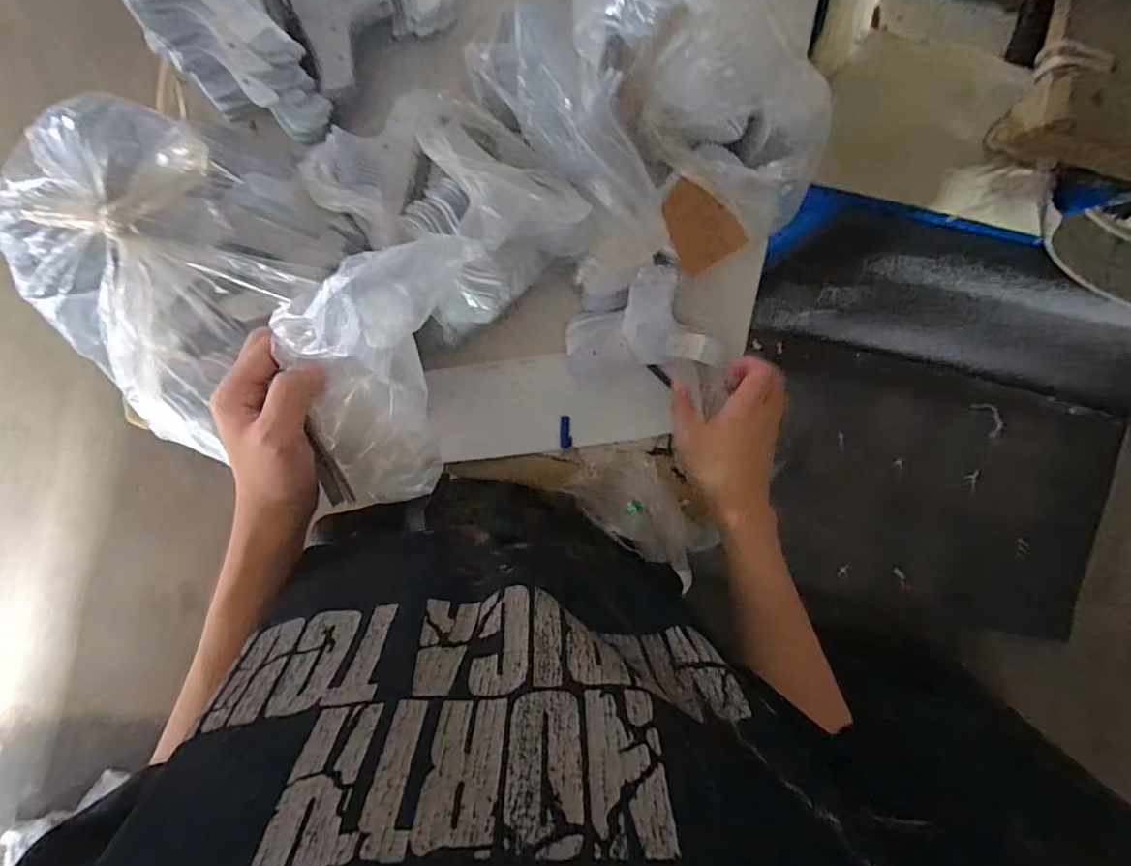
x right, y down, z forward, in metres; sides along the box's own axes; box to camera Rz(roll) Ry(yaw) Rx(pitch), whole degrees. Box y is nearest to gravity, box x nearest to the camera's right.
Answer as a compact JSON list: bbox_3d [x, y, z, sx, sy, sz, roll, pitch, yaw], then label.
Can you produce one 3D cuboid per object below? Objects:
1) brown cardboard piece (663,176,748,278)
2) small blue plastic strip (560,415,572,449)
[{"bbox_3d":[0.123,-0.196,0.529,0.060,0.009,0.080,-35,98,21],"label":"brown cardboard piece"},{"bbox_3d":[0.000,-0.001,0.581,0.013,0.010,0.033,-2,98,-2],"label":"small blue plastic strip"}]

